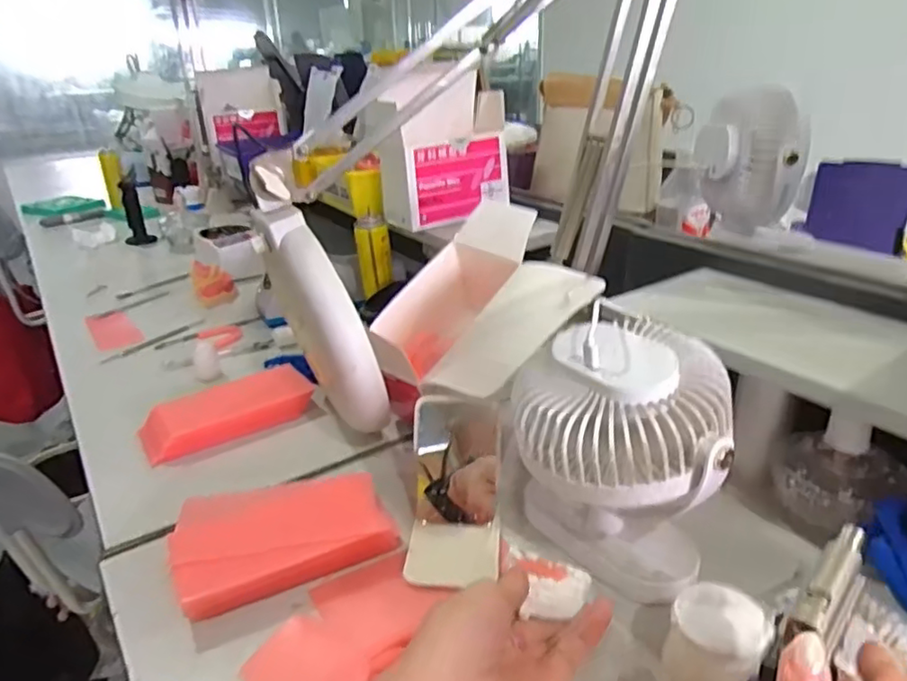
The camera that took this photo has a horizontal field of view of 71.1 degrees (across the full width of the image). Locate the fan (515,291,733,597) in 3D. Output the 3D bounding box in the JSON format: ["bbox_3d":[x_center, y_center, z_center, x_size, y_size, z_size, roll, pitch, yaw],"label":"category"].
[{"bbox_3d":[0.115,0.083,0.440,0.136,0.158,0.137,-1,25,2],"label":"fan"}]

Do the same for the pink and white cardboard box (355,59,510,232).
[{"bbox_3d":[-0.002,-0.251,0.847,0.183,0.157,0.107,-13,27,-22],"label":"pink and white cardboard box"}]

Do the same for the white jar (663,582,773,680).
[{"bbox_3d":[0.147,0.176,0.366,0.045,0.050,0.057,15,30,33],"label":"white jar"}]

